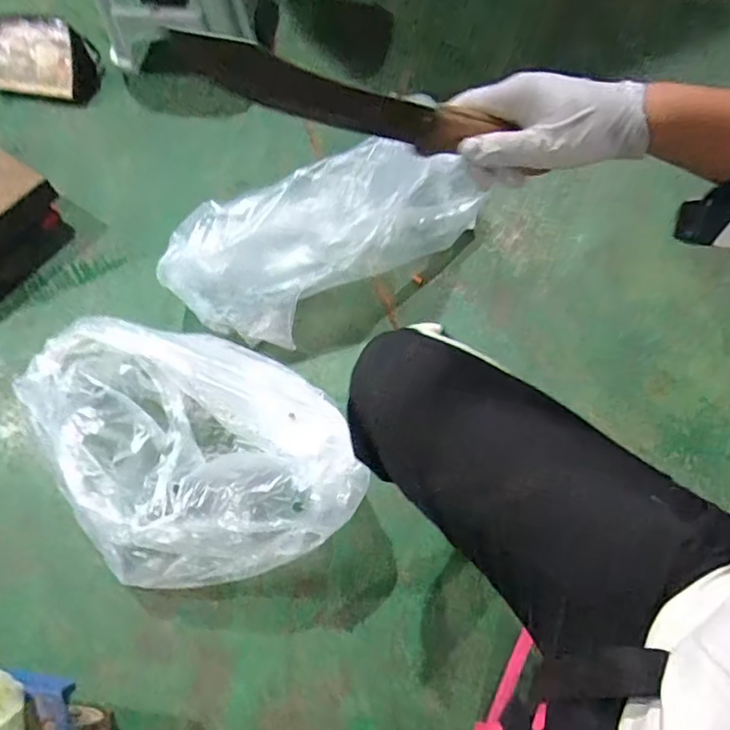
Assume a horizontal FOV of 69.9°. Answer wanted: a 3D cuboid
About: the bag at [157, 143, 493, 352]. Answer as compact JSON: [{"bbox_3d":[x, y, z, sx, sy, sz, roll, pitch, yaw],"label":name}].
[{"bbox_3d":[-0.053,-0.237,0.985,0.614,0.241,0.192,-19,66,-5],"label":"bag"}]

